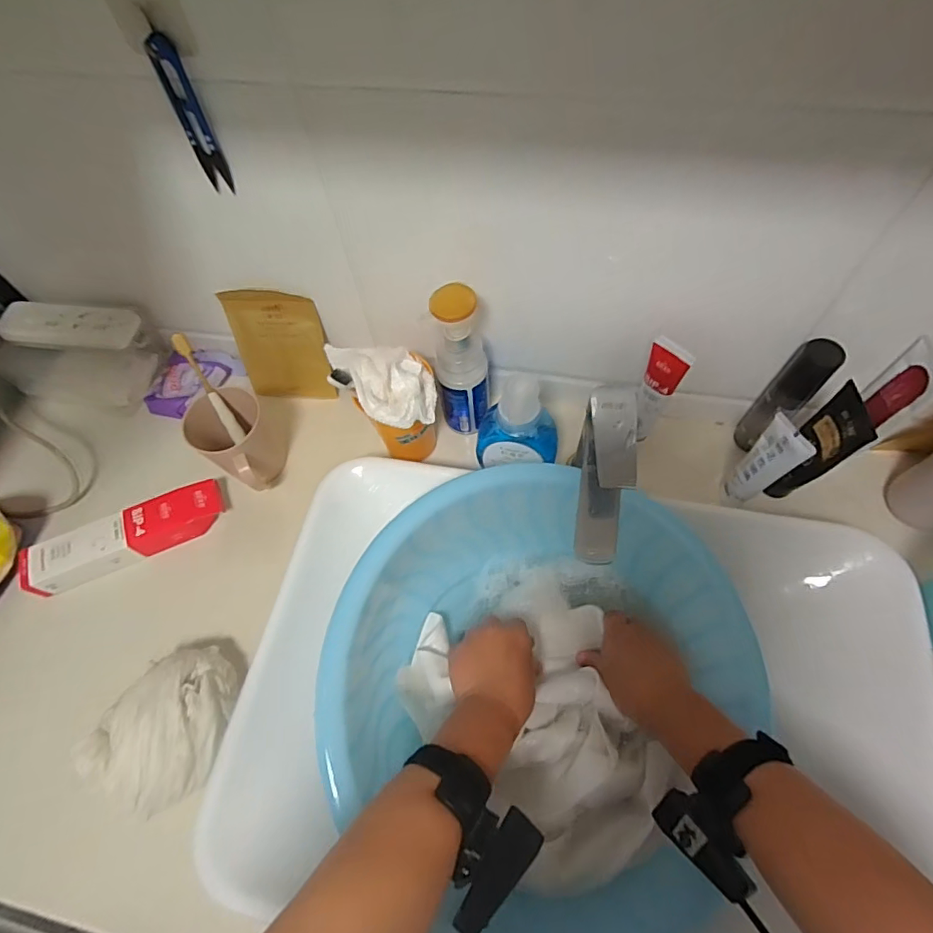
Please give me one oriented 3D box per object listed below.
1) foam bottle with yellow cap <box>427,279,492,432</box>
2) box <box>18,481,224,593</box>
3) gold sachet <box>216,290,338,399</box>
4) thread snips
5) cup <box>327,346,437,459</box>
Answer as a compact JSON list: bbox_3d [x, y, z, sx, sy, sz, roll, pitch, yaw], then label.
[{"bbox_3d":[-0.004,-0.107,0.546,0.056,0.191,0.048,-6,62,1],"label":"foam bottle with yellow cap"},{"bbox_3d":[-0.389,0.081,0.573,0.220,0.043,0.049,-23,63,-8],"label":"box"},{"bbox_3d":[-0.226,-0.146,0.615,0.111,0.138,0.016,3,39,10],"label":"gold sachet"},{"bbox_3d":[-0.220,-0.279,0.410,0.023,0.114,0.019,-28,64,-11],"label":"thread snips"},{"bbox_3d":[-0.081,-0.061,0.559,0.097,0.150,0.105,-2,62,3],"label":"cup"}]

